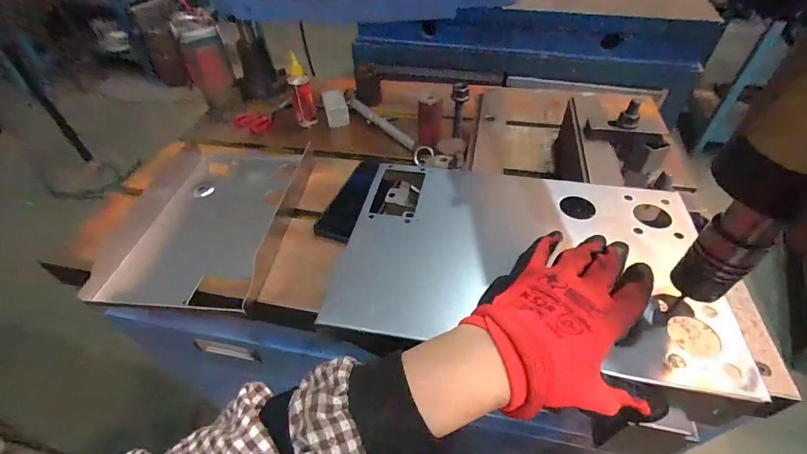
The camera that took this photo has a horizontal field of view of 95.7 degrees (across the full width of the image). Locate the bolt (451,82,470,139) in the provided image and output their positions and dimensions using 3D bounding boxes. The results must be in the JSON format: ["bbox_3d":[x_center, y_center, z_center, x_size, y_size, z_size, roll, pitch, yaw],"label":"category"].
[{"bbox_3d":[0.081,-0.167,0.530,0.020,0.084,0.020,-6,47,-1],"label":"bolt"}]

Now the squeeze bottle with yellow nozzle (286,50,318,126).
[{"bbox_3d":[-0.191,-0.250,0.681,0.038,0.121,0.043,-17,48,-11],"label":"squeeze bottle with yellow nozzle"}]

